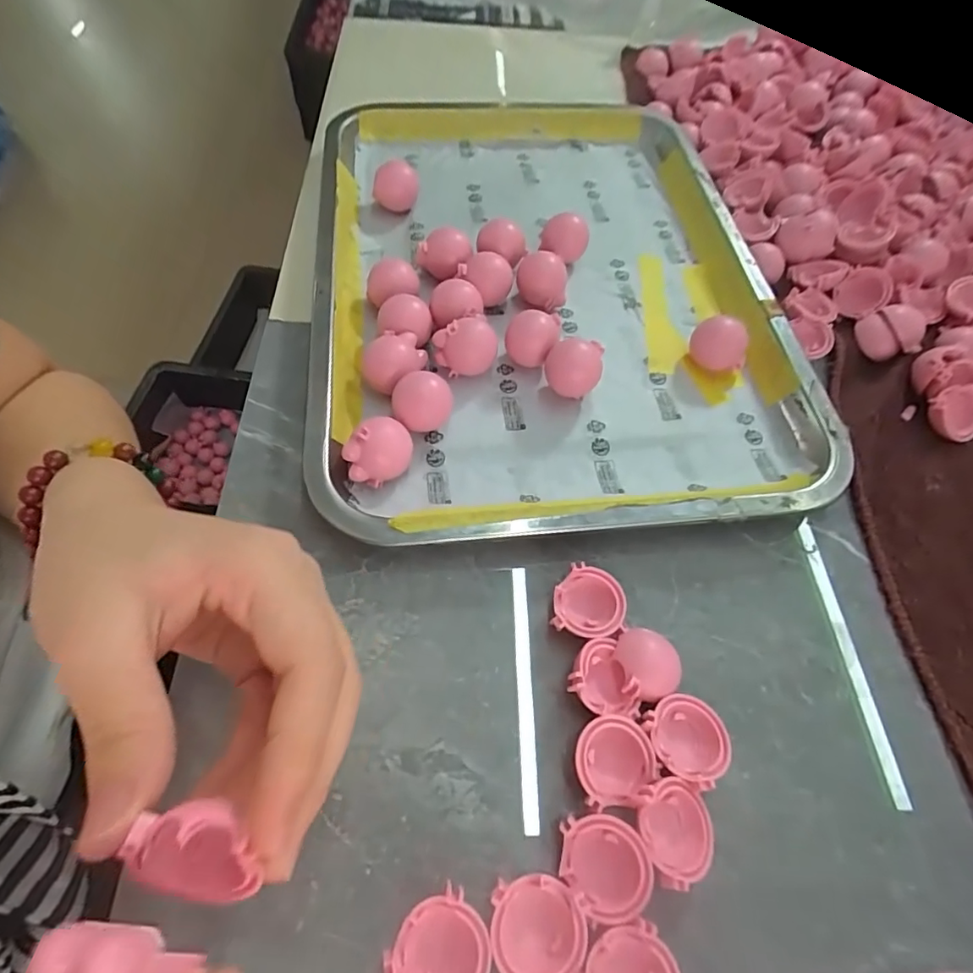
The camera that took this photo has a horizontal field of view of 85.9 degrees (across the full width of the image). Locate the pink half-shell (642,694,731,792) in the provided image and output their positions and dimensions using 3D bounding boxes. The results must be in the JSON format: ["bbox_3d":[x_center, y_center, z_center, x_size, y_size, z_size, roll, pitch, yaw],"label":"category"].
[{"bbox_3d":[0.076,0.096,0.201,0.028,0.020,0.030,2,61,-3],"label":"pink half-shell"}]

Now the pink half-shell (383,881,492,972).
[{"bbox_3d":[-0.013,0.147,0.164,0.030,0.015,0.028,2,61,-3],"label":"pink half-shell"}]

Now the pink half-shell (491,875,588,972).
[{"bbox_3d":[0.017,0.141,0.165,0.029,0.012,0.028,5,61,-1],"label":"pink half-shell"}]

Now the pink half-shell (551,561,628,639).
[{"bbox_3d":[0.043,0.051,0.222,0.029,0.014,0.029,14,61,4],"label":"pink half-shell"}]

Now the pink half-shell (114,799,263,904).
[{"bbox_3d":[-0.068,0.086,0.124,0.026,0.031,0.013,-7,18,-4],"label":"pink half-shell"}]

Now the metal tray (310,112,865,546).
[{"bbox_3d":[0.032,-0.139,0.325,0.262,0.043,0.370,-3,61,-6],"label":"metal tray"}]

